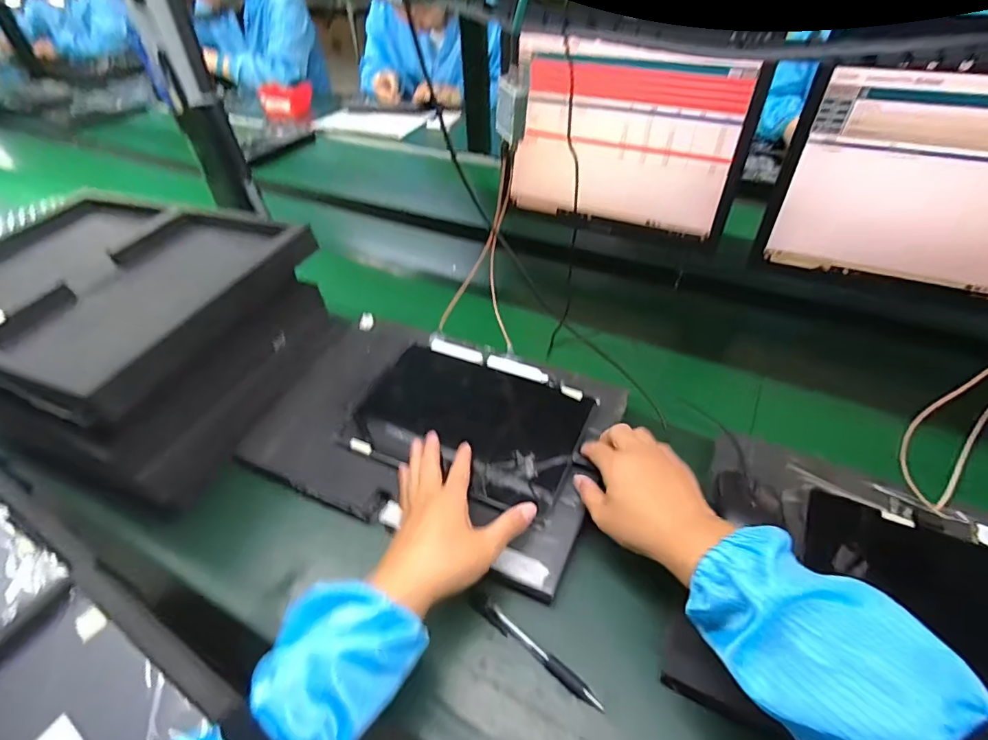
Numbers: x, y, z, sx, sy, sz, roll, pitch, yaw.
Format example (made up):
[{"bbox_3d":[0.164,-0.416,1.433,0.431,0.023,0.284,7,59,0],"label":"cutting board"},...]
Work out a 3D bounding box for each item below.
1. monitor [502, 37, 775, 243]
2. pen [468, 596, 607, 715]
[{"bbox_3d":[0.185,-0.328,0.731,0.351,0.255,0.042,16,48,19],"label":"monitor"},{"bbox_3d":[0.036,0.243,0.423,0.130,0.015,0.015,28,53,28],"label":"pen"}]

